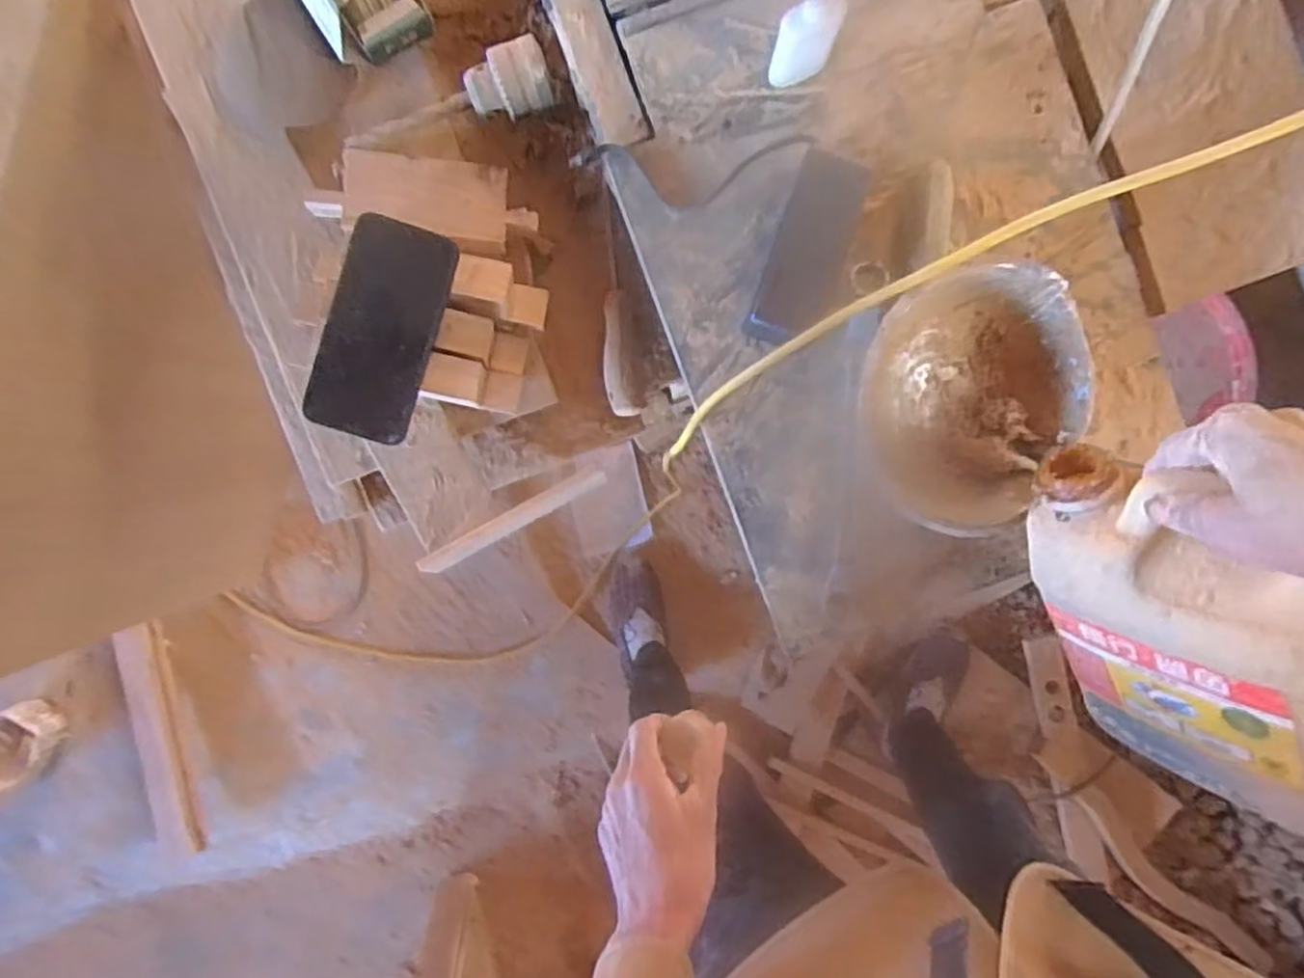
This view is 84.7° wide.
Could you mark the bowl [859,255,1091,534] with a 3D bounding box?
[{"bbox_3d":[0.224,-0.060,0.508,0.161,0.076,0.178,-22,92,1],"label":"bowl"}]

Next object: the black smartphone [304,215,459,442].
[{"bbox_3d":[-0.195,-0.114,0.516,0.075,0.012,0.153,17,95,-10],"label":"black smartphone"}]

